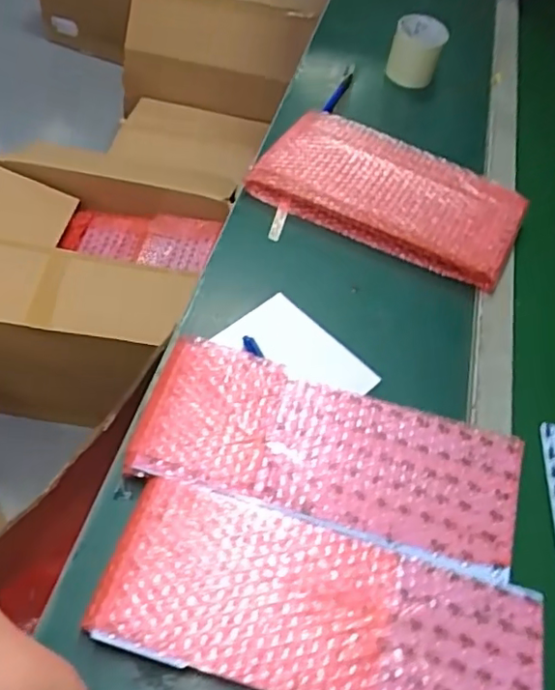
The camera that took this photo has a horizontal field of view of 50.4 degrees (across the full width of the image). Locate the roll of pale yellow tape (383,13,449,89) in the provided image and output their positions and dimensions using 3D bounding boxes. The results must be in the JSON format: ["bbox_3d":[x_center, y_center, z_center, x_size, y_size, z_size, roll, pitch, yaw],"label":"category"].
[{"bbox_3d":[0.214,-0.453,0.917,0.080,0.076,0.086,15,55,6],"label":"roll of pale yellow tape"}]

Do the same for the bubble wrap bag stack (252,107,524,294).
[{"bbox_3d":[0.140,-0.191,0.735,0.309,0.038,0.170,25,54,10],"label":"bubble wrap bag stack"}]

